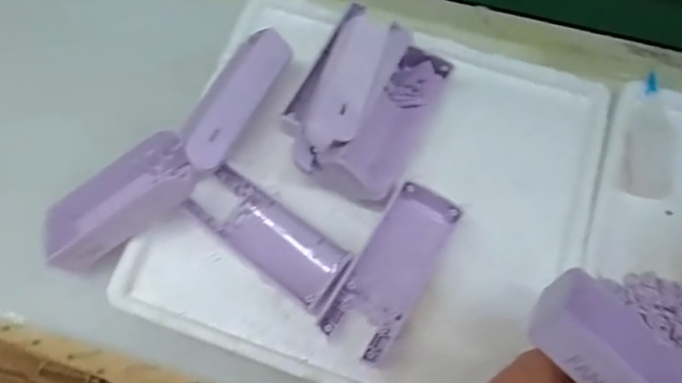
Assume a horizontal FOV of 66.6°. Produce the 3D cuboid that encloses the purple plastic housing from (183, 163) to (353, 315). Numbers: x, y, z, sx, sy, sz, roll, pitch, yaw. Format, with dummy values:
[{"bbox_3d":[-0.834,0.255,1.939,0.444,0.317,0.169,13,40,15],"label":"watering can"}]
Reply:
[{"bbox_3d":[-0.044,0.026,0.327,0.107,0.027,0.045,38,75,13],"label":"purple plastic housing"}]

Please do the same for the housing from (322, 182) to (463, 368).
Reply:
[{"bbox_3d":[0.030,0.046,0.318,0.042,0.023,0.104,29,73,10],"label":"housing"}]

